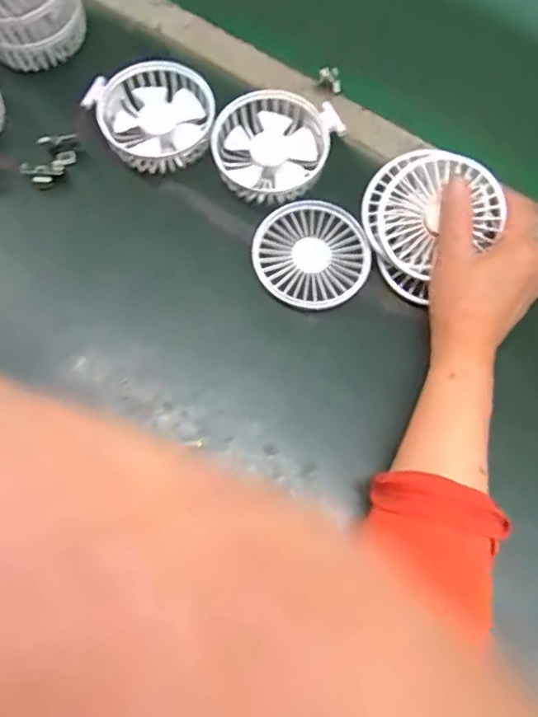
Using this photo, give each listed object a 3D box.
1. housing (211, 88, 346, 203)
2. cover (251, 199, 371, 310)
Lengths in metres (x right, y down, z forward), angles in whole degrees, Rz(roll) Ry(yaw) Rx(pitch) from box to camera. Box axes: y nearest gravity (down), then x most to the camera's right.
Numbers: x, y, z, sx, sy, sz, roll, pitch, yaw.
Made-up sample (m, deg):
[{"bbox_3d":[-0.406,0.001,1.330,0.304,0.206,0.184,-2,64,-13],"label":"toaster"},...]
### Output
[{"bbox_3d":[0.004,-0.174,0.446,0.089,0.032,0.088,0,72,0],"label":"housing"},{"bbox_3d":[0.033,-0.082,0.427,0.087,0.008,0.088,-12,73,-4],"label":"cover"}]

